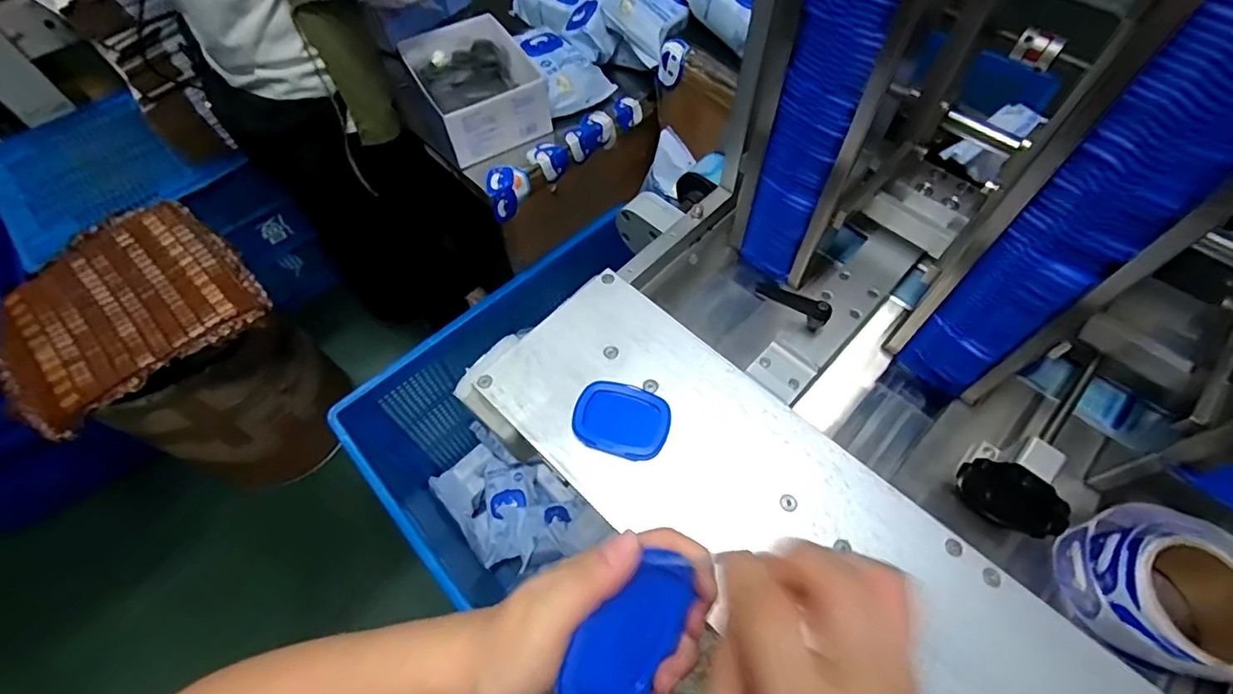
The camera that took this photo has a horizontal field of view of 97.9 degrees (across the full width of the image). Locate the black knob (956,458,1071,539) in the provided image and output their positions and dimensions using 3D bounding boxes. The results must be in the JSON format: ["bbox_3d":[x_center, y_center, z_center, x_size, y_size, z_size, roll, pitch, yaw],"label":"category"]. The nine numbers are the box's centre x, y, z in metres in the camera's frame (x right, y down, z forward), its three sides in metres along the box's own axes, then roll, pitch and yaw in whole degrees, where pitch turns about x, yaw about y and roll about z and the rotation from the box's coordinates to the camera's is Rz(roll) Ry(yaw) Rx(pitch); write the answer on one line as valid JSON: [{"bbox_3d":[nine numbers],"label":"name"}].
[{"bbox_3d":[0.314,0.120,0.427,0.021,0.063,0.071,-36,65,-18],"label":"black knob"}]

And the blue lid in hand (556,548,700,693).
[{"bbox_3d":[0.003,0.139,0.252,0.071,0.057,0.011,-45,31,-15],"label":"blue lid in hand"}]

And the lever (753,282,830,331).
[{"bbox_3d":[0.162,-0.037,0.498,0.068,0.037,0.011,28,65,16],"label":"lever"}]

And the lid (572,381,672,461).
[{"bbox_3d":[0.005,0.063,0.464,0.080,0.007,0.062,12,66,10],"label":"lid"}]

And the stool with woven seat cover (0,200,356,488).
[{"bbox_3d":[-0.944,0.056,1.273,0.408,0.612,0.394,40,69,21],"label":"stool with woven seat cover"}]

